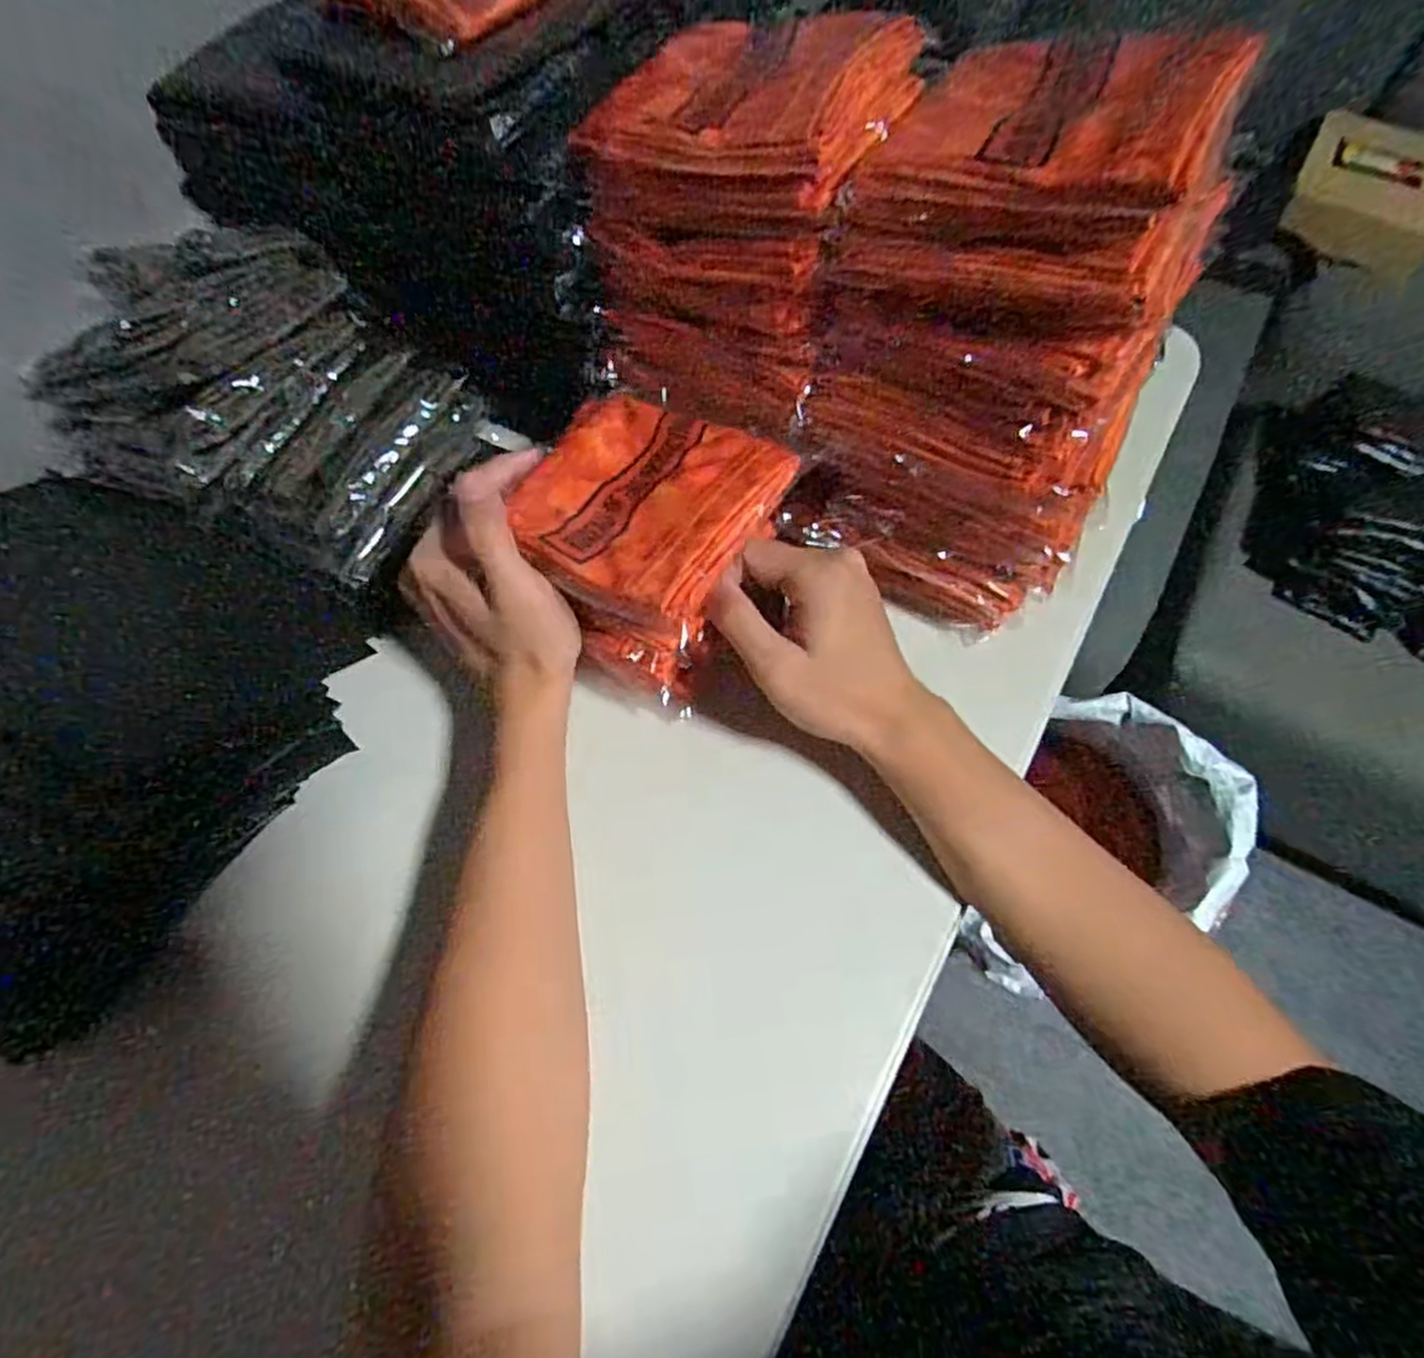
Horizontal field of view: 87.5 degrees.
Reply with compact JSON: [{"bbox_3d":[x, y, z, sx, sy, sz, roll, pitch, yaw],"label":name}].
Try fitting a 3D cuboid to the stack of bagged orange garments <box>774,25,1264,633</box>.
[{"bbox_3d":[0.135,-0.160,0.371,0.158,0.232,0.132,21,65,9],"label":"stack of bagged orange garments"}]

